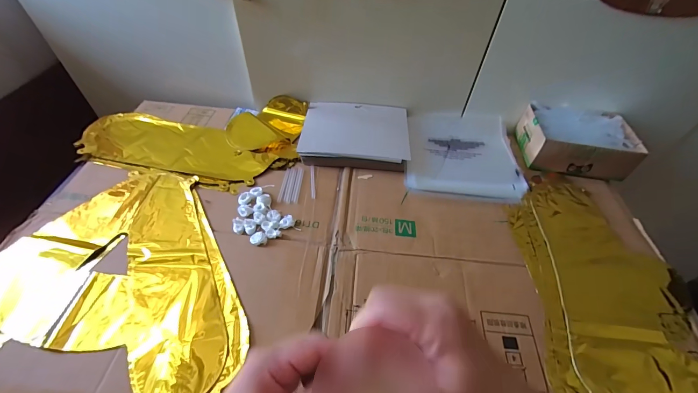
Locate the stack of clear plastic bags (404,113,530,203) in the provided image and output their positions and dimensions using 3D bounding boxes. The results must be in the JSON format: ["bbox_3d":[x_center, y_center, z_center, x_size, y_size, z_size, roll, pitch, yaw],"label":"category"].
[{"bbox_3d":[0.227,-0.094,0.636,0.214,0.014,0.233,8,50,2],"label":"stack of clear plastic bags"}]

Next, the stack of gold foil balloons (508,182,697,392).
[{"bbox_3d":[0.371,0.152,0.432,0.228,0.009,0.425,8,50,2],"label":"stack of gold foil balloons"}]

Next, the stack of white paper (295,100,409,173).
[{"bbox_3d":[0.013,-0.125,0.614,0.199,0.028,0.161,6,50,0],"label":"stack of white paper"}]

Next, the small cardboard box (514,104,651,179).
[{"bbox_3d":[0.441,-0.109,0.613,0.177,0.065,0.127,10,50,4],"label":"small cardboard box"}]

